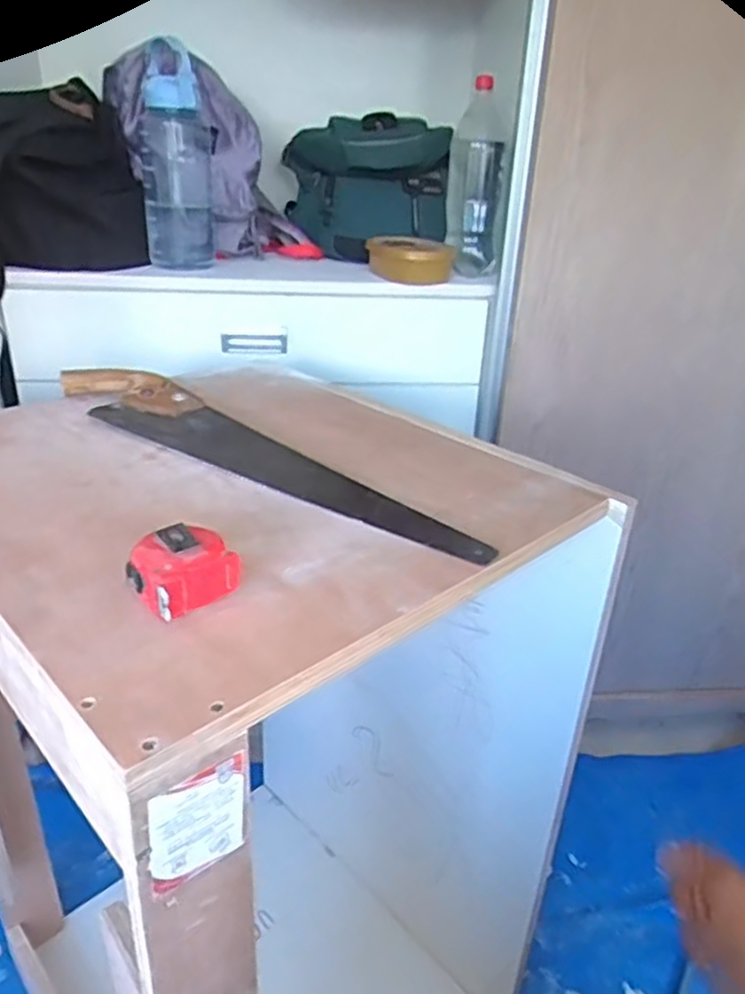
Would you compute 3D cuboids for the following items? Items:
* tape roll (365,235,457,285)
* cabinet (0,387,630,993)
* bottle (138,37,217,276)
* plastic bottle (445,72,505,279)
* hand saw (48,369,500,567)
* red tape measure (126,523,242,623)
[{"bbox_3d":[0.063,-0.407,1.196,0.113,0.061,0.121,-16,31,-33],"label":"tape roll"},{"bbox_3d":[-0.142,0.319,0.837,0.492,0.833,0.544,-20,34,-39],"label":"cabinet"},{"bbox_3d":[-0.308,-0.528,1.107,0.113,0.312,0.092,-4,26,-12],"label":"bottle"},{"bbox_3d":[0.170,-0.521,1.155,0.085,0.282,0.104,3,25,1],"label":"plastic bottle"},{"bbox_3d":[-0.122,-0.055,0.694,0.547,0.026,0.084,21,32,29],"label":"hand saw"},{"bbox_3d":[-0.129,0.047,0.475,0.062,0.039,0.051,-22,37,-40],"label":"red tape measure"}]

